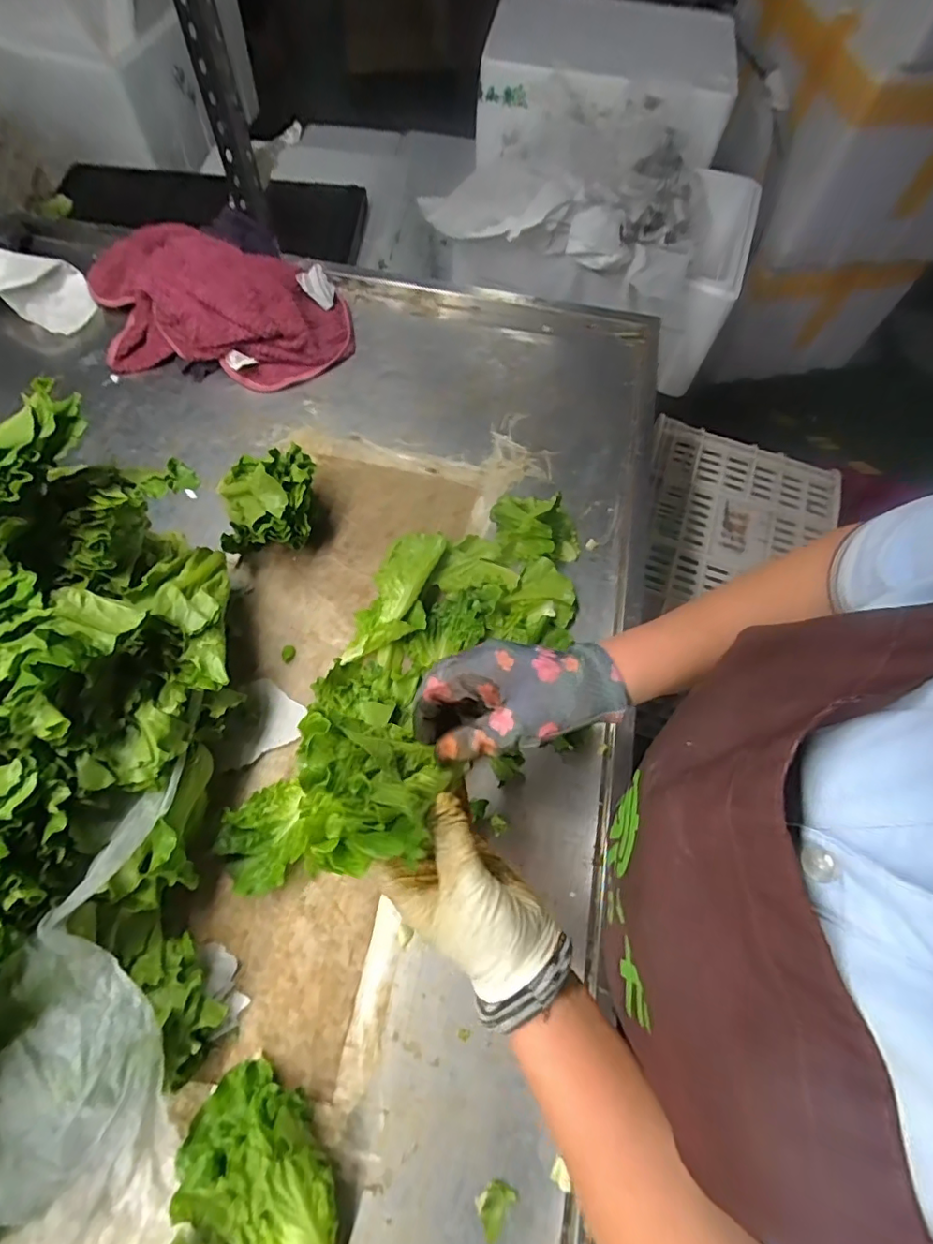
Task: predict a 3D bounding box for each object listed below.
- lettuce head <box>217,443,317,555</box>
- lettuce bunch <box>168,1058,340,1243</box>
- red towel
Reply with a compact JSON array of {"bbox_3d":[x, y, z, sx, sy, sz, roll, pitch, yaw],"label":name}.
[{"bbox_3d":[-0.188,-0.110,0.506,0.093,0.099,0.083,-10,68,-7],"label":"lettuce head"},{"bbox_3d":[-0.133,0.378,0.338,0.116,0.052,0.141,4,67,-1],"label":"lettuce bunch"},{"bbox_3d":[-0.301,-0.373,0.623,0.321,0.085,0.161,4,67,-2],"label":"red towel"}]

